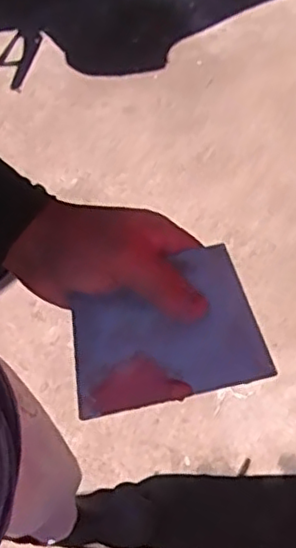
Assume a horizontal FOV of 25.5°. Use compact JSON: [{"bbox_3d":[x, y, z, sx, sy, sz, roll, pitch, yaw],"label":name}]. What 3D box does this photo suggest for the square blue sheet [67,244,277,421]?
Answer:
[{"bbox_3d":[0.008,0.034,0.403,0.115,0.010,0.085,-14,75,2],"label":"square blue sheet"}]

